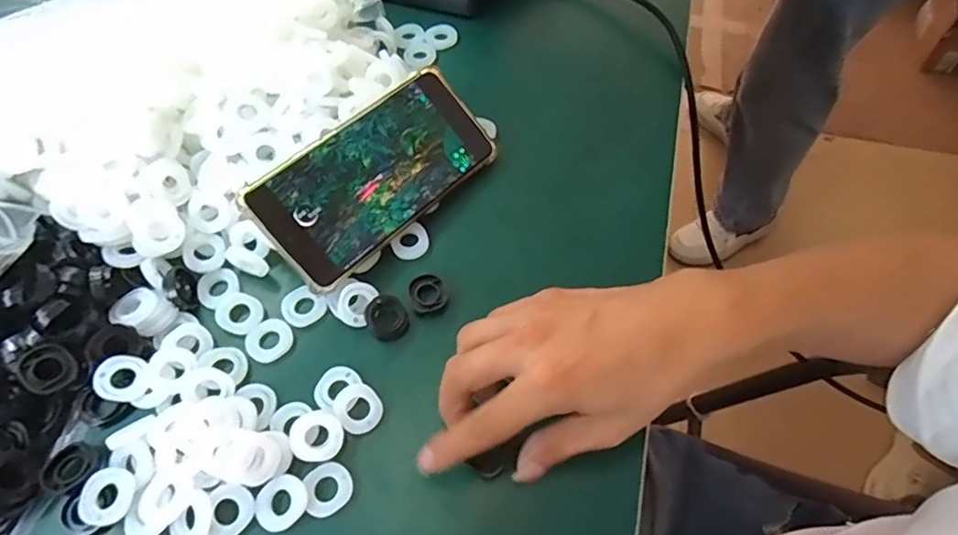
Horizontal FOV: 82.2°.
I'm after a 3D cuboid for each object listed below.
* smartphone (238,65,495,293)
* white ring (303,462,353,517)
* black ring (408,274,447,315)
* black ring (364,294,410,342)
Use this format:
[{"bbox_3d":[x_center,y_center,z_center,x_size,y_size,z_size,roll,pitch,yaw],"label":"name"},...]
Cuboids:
[{"bbox_3d":[-0.065,-0.064,0.361,0.166,0.005,0.077,-43,99,-25],"label":"smartphone"},{"bbox_3d":[-0.080,0.118,0.293,0.023,0.005,0.025,0,60,0],"label":"white ring"},{"bbox_3d":[-0.033,0.016,0.348,0.022,0.007,0.024,0,60,0],"label":"black ring"},{"bbox_3d":[-0.057,0.031,0.337,0.026,0.013,0.026,8,66,-19],"label":"black ring"}]

